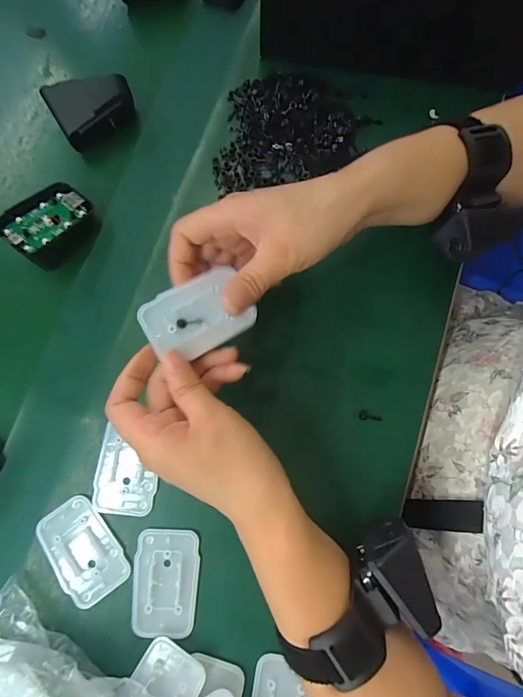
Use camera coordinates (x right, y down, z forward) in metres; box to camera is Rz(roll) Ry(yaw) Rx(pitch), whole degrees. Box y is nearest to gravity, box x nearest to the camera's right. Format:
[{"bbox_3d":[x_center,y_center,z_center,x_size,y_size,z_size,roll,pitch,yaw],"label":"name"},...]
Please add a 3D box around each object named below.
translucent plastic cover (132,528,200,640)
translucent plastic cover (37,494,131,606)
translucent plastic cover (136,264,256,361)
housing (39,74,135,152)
[{"bbox_3d":[-0.067,0.164,0.269,0.044,0.004,0.067,2,77,0],"label":"translucent plastic cover"},{"bbox_3d":[-0.128,0.144,0.272,0.044,0.004,0.069,-35,80,-8],"label":"translucent plastic cover"},{"bbox_3d":[-0.041,-0.021,0.247,0.066,0.013,0.044,-30,81,-6],"label":"translucent plastic cover"},{"bbox_3d":[-0.141,-0.203,0.327,0.065,0.045,0.032,-28,79,-7],"label":"housing"}]

